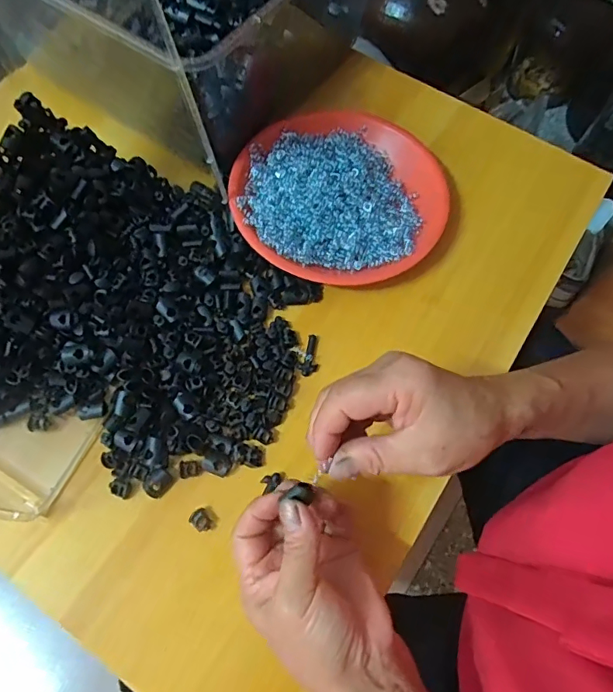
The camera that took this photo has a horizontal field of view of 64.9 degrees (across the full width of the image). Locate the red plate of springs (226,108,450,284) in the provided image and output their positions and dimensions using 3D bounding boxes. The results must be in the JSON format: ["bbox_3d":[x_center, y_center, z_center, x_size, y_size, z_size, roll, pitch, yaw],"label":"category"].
[{"bbox_3d":[0.029,-0.140,0.436,0.185,0.029,0.182,1,66,-1],"label":"red plate of springs"}]

